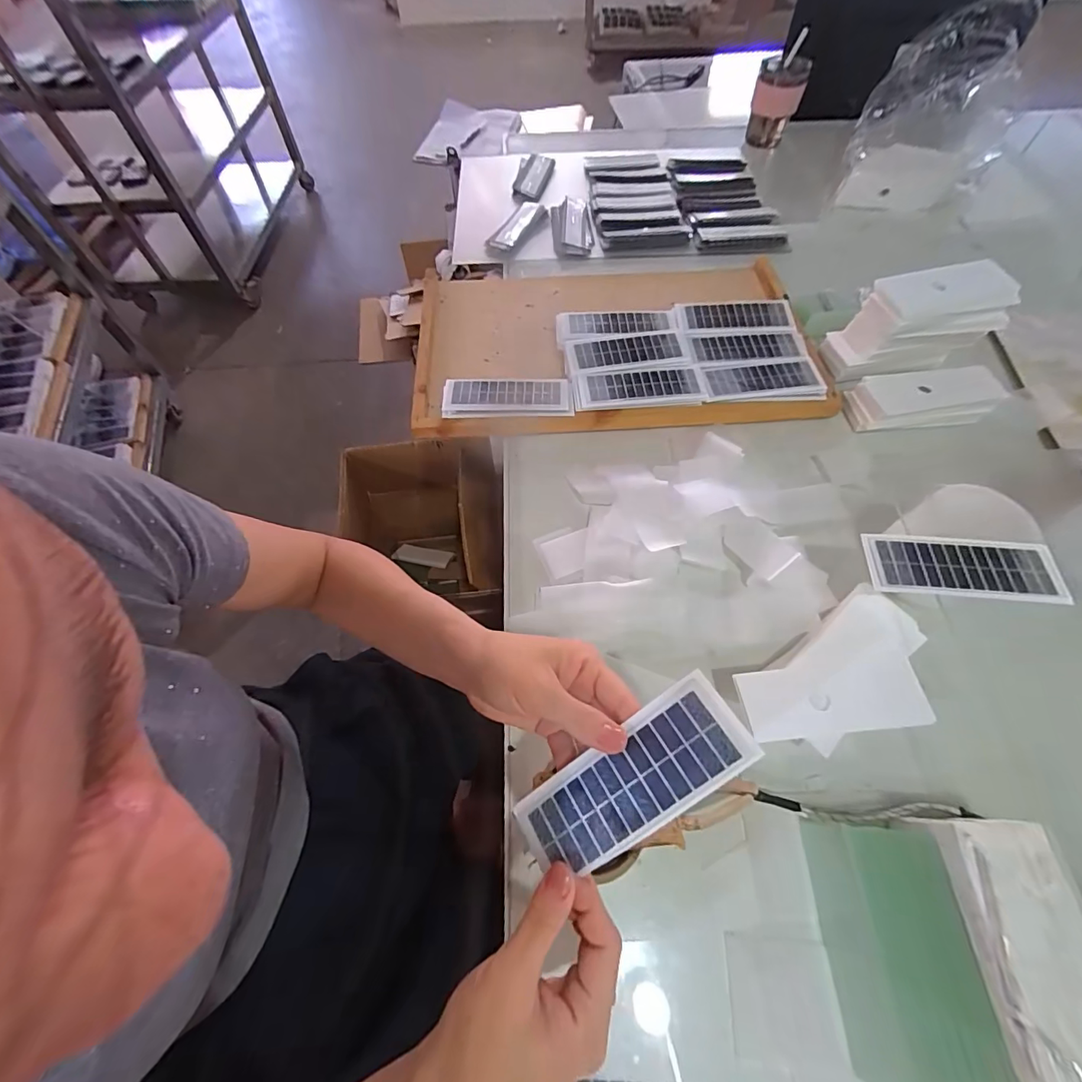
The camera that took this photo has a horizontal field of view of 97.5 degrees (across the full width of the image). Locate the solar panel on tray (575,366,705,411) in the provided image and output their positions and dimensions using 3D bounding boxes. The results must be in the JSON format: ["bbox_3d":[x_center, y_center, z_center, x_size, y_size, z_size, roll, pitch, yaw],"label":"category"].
[{"bbox_3d":[0.115,-0.175,0.547,0.151,0.020,0.052,-7,67,-2],"label":"solar panel on tray"}]

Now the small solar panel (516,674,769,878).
[{"bbox_3d":[0.047,0.135,0.262,0.140,0.005,0.052,-42,57,12],"label":"small solar panel"}]

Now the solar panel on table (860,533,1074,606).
[{"bbox_3d":[0.337,0.021,0.376,0.140,0.009,0.052,4,61,4],"label":"solar panel on table"}]

